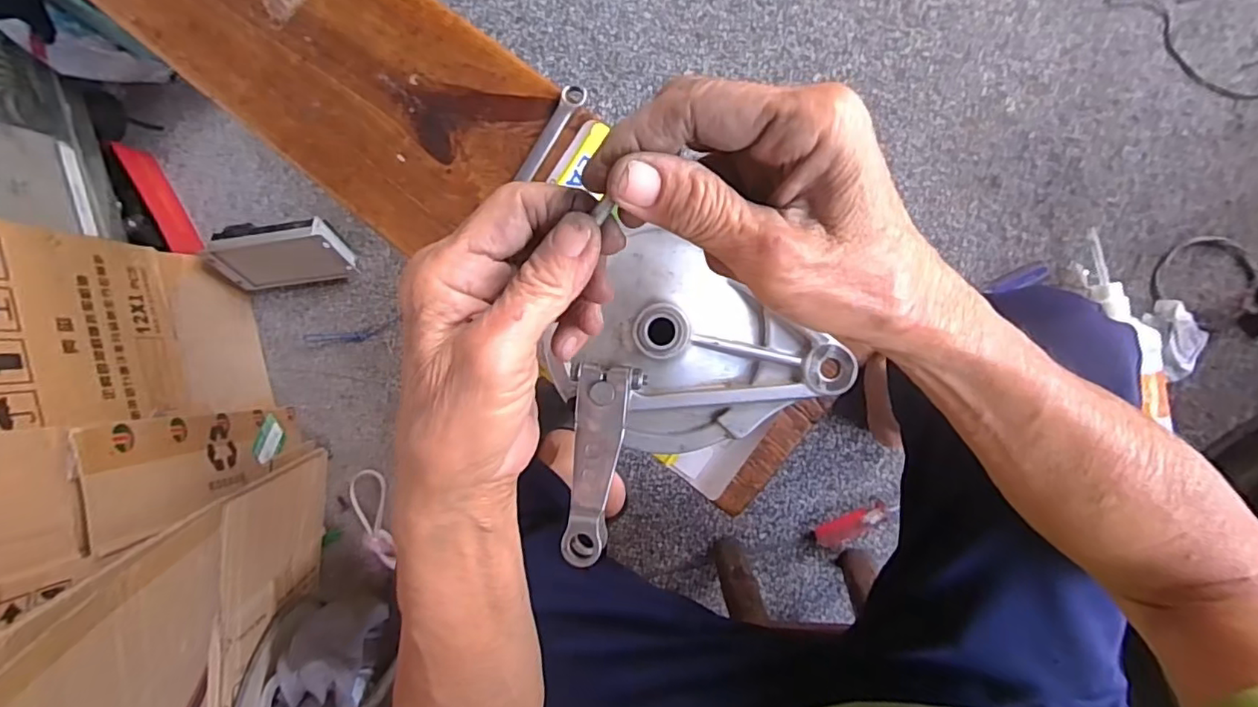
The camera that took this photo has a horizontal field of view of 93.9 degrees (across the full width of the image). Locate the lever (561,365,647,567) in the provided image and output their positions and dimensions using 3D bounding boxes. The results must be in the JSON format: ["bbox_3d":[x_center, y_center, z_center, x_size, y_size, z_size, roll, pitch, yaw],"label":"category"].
[{"bbox_3d":[-0.016,0.056,0.299,0.033,0.012,0.098,7,79,6],"label":"lever"}]

